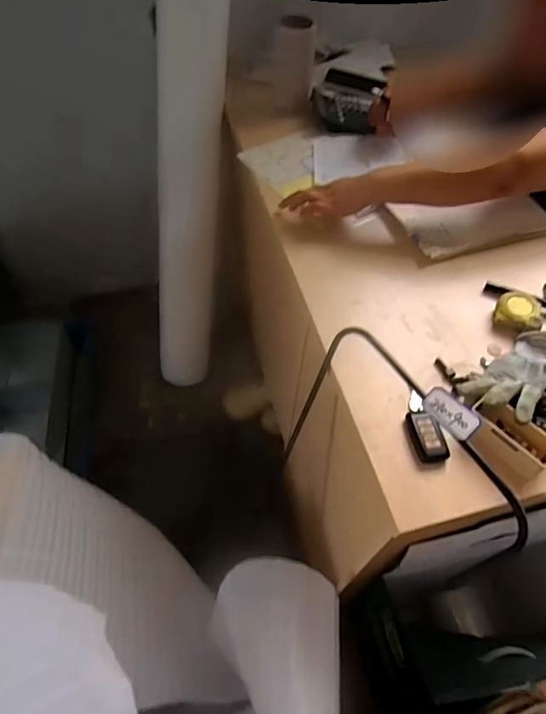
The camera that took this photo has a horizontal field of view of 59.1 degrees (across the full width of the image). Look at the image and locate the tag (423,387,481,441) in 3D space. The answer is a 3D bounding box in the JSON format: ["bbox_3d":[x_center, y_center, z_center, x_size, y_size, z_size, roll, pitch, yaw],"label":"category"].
[{"bbox_3d":[0.204,0.064,0.551,0.035,0.005,0.065,-42,62,-6],"label":"tag"}]

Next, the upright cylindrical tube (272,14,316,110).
[{"bbox_3d":[0.042,-0.601,0.996,0.086,0.159,0.066,4,54,0],"label":"upright cylindrical tube"}]

